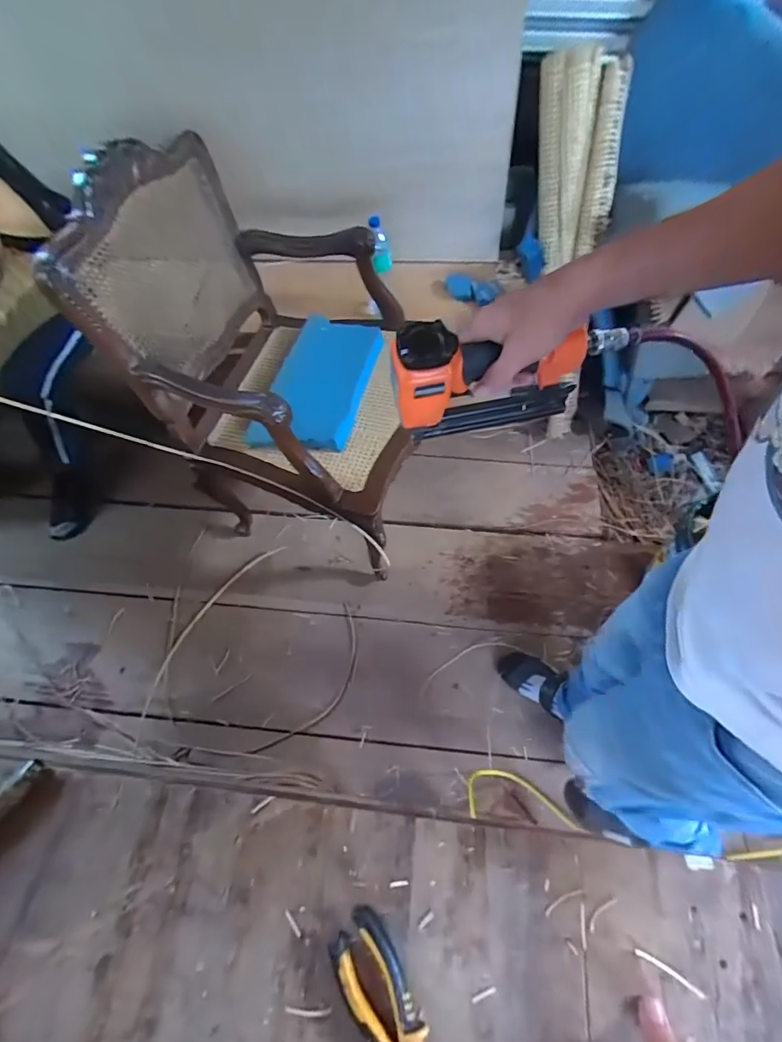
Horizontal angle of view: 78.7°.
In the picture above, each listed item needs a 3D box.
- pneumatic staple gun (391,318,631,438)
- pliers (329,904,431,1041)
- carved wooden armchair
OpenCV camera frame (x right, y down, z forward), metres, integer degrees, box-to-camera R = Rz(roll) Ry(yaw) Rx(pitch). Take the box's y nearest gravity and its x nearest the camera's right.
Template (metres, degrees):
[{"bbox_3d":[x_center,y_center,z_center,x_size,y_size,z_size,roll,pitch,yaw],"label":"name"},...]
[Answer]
[{"bbox_3d":[0.123,-0.156,0.518,0.250,0.159,0.047,-17,63,-6],"label":"pneumatic staple gun"},{"bbox_3d":[0.000,0.429,0.409,0.053,0.020,0.159,-28,65,-12],"label":"pliers"},{"bbox_3d":[-0.203,-0.364,1.096,0.521,0.803,0.594,16,65,10],"label":"carved wooden armchair"}]

